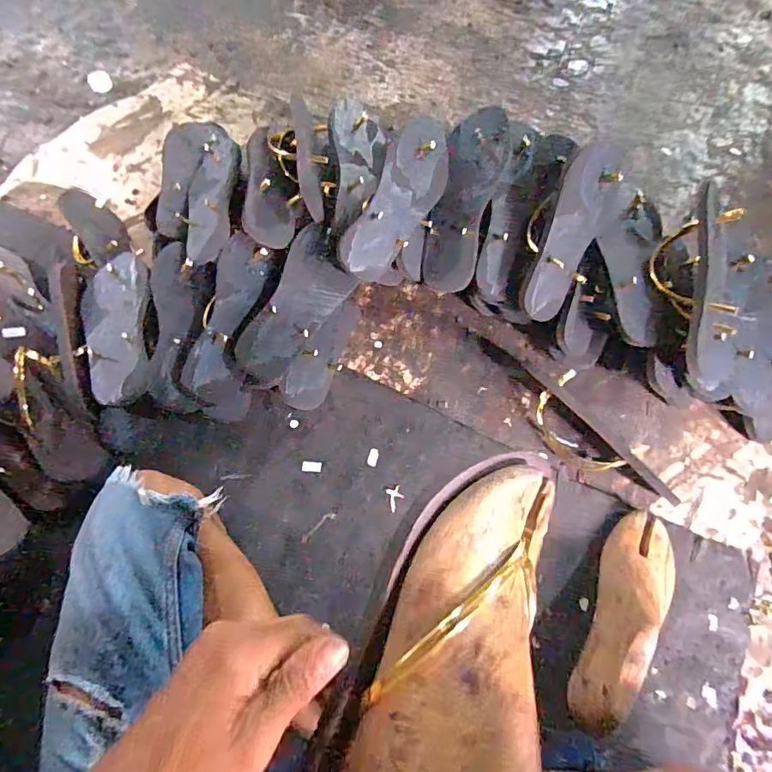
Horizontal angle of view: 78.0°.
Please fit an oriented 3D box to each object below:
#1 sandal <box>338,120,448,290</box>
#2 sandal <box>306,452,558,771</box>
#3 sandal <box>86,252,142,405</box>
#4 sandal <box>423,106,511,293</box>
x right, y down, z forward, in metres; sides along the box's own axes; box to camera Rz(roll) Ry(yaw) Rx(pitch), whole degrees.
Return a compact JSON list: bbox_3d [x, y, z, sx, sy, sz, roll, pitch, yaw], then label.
[{"bbox_3d":[0.020,-0.243,0.636,0.099,0.030,0.220,24,88,-31],"label":"sandal"},{"bbox_3d":[0.037,0.145,0.257,0.091,0.050,0.245,25,70,10],"label":"sandal"},{"bbox_3d":[-0.359,-0.092,0.634,0.066,0.033,0.248,-11,65,-9],"label":"sandal"},{"bbox_3d":[0.112,-0.260,0.677,0.080,0.027,0.252,15,93,5],"label":"sandal"}]

